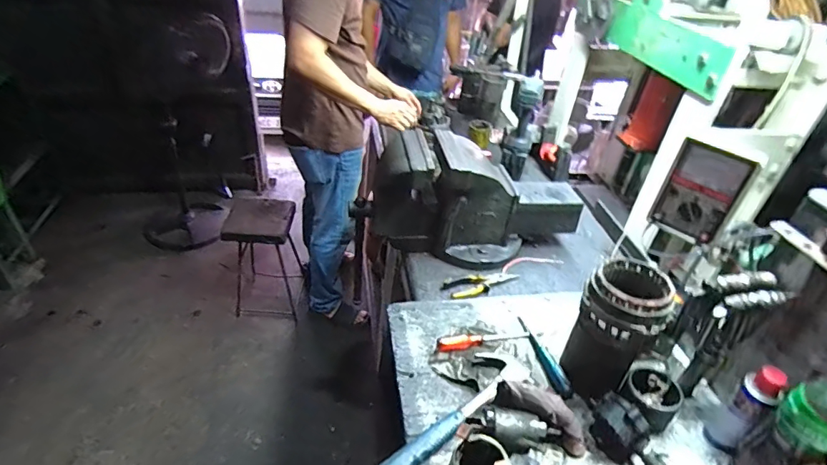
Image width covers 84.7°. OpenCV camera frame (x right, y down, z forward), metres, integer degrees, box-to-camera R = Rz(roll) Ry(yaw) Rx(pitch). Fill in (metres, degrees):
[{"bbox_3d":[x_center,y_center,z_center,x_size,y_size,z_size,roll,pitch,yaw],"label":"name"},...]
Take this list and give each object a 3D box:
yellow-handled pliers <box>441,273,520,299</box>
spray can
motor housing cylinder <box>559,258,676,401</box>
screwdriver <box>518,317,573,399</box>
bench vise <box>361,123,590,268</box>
[{"bbox_3d":[0.161,0.117,1.074,0.188,0.014,0.067,-16,42,-27],"label":"yellow-handled pliers"},{"bbox_3d":[0.523,0.280,0.716,0.044,0.165,0.059,-17,43,-27],"label":"spray can"},{"bbox_3d":[0.348,0.167,0.789,0.128,0.210,0.130,29,43,27],"label":"motor housing cylinder"},{"bbox_3d":[0.252,0.236,0.887,0.034,0.023,0.195,-3,38,-12],"label":"screwdriver"},{"bbox_3d":[0.160,-0.096,1.132,0.529,0.267,0.196,-3,38,-12],"label":"bench vise"}]

